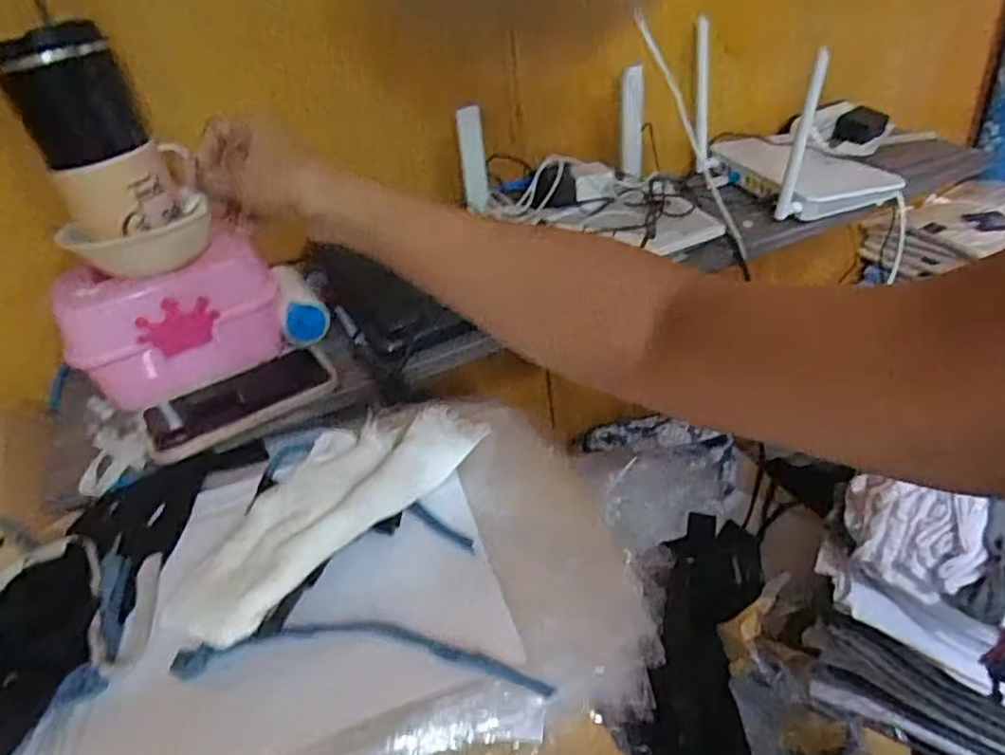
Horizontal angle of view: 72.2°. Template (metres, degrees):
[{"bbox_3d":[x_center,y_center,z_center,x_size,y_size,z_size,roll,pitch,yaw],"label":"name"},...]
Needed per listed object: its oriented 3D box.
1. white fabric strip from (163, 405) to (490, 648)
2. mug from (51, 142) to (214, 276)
[{"bbox_3d":[-0.116,0.090,0.474,0.082,0.047,0.231,21,45,35],"label":"white fabric strip"},{"bbox_3d":[-0.301,-0.140,0.567,0.117,0.090,0.078,-27,46,-23],"label":"mug"}]

